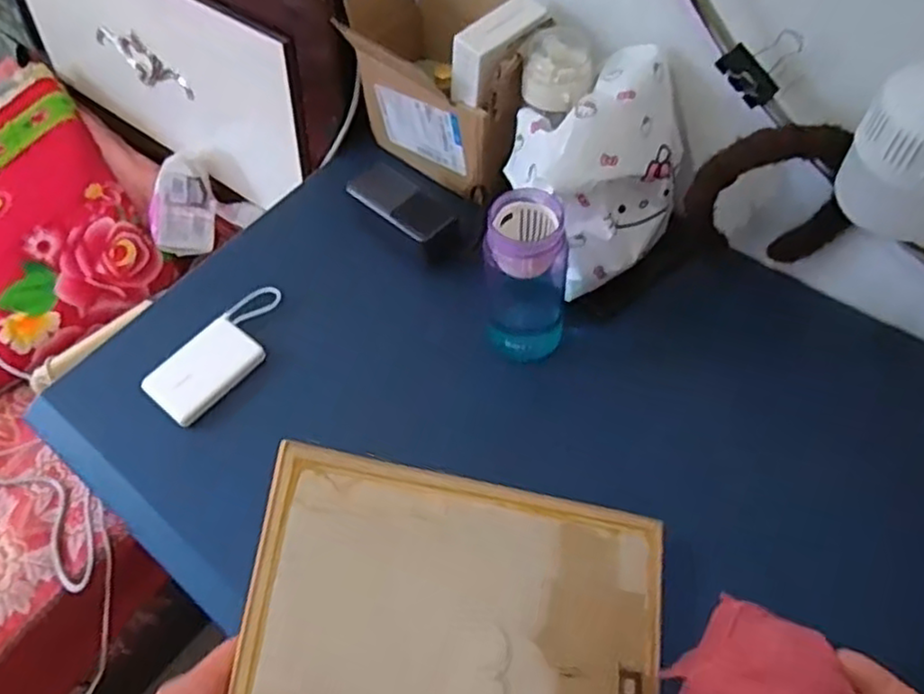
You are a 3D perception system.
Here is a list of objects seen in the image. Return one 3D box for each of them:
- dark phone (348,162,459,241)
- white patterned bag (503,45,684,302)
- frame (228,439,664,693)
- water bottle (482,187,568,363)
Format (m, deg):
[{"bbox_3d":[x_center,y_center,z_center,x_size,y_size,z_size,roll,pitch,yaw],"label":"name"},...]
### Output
[{"bbox_3d":[-0.063,-0.155,0.735,0.128,0.008,0.058,37,65,27],"label":"dark phone"},{"bbox_3d":[0.128,-0.162,0.653,0.160,0.164,0.127,-23,58,-12],"label":"white patterned bag"},{"bbox_3d":[0.007,0.181,0.377,0.259,0.014,0.209,17,68,-22],"label":"frame"},{"bbox_3d":[0.057,-0.063,0.621,0.068,0.155,0.066,4,56,6],"label":"water bottle"}]

